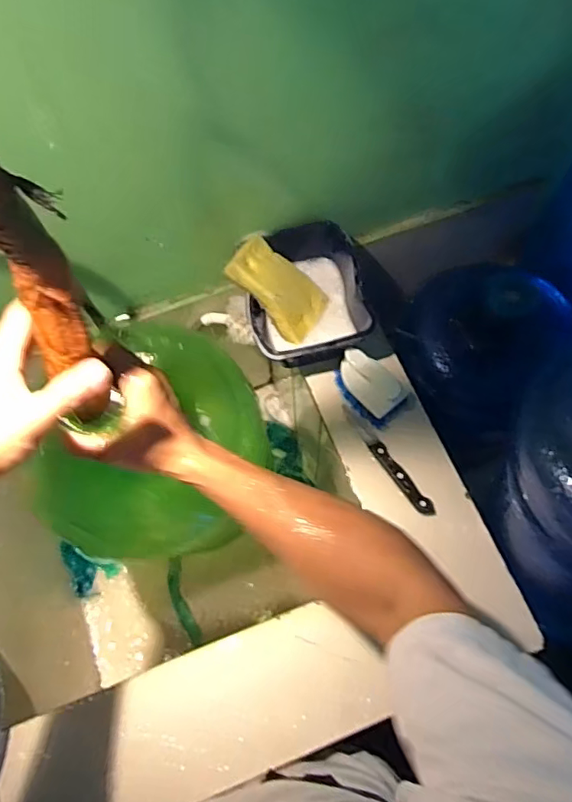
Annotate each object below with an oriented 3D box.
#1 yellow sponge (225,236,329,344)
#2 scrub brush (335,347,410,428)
[{"bbox_3d":[-0.007,-0.158,0.746,0.143,0.025,0.093,46,58,-19],"label":"yellow sponge"},{"bbox_3d":[0.111,-0.024,0.722,0.101,0.060,0.066,37,72,17],"label":"scrub brush"}]

